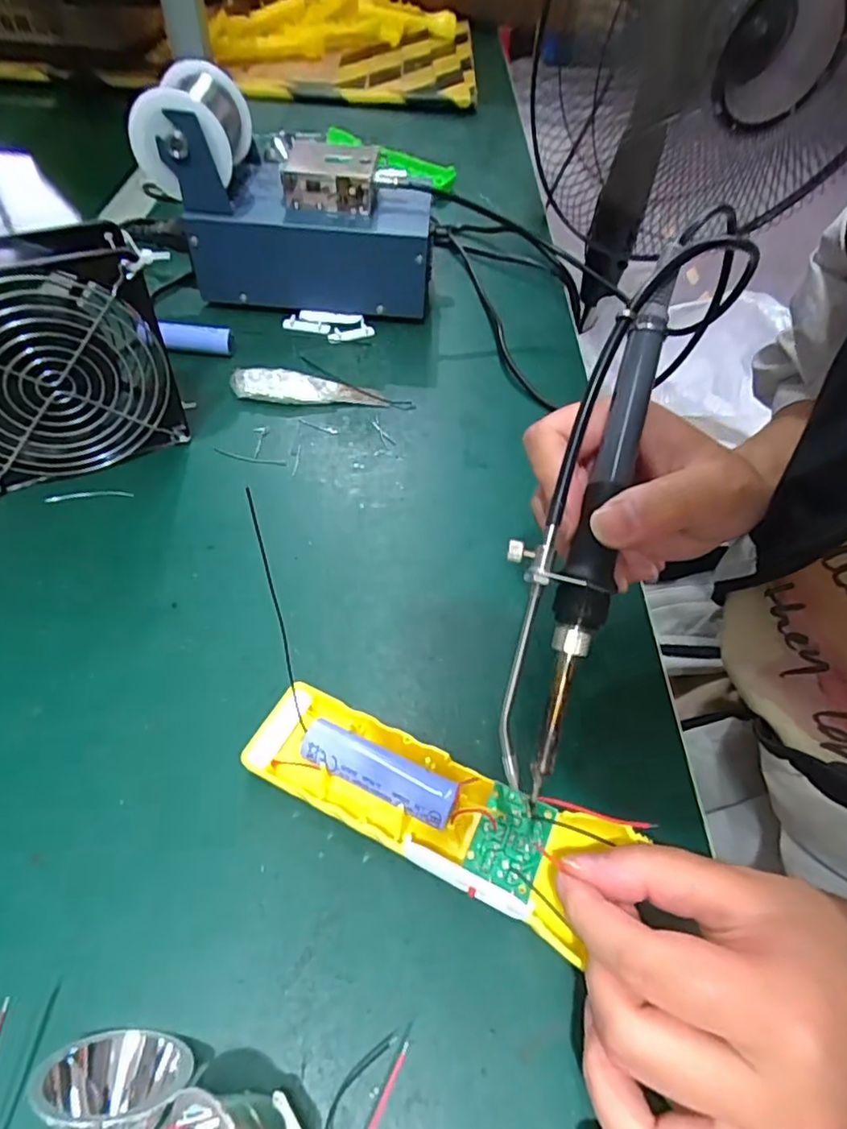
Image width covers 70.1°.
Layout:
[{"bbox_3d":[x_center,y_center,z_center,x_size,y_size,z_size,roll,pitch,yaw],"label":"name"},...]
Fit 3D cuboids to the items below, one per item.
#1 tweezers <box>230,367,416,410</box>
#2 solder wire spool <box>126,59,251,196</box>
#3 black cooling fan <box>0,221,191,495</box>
[{"bbox_3d":[-0.073,-0.125,0.428,0.123,0.014,0.024,2,52,-4],"label":"tweezers"},{"bbox_3d":[-0.166,-0.317,0.435,0.069,0.064,0.088,5,52,-2],"label":"solder wire spool"},{"bbox_3d":[-0.207,-0.111,0.335,0.126,0.122,0.048,-23,58,-22],"label":"black cooling fan"}]

